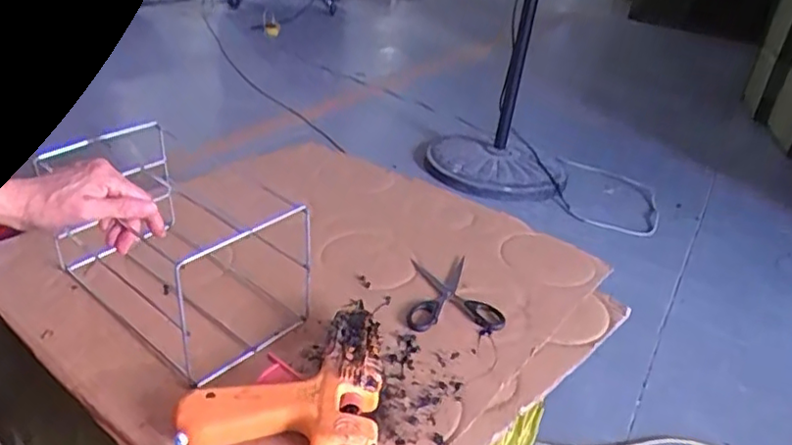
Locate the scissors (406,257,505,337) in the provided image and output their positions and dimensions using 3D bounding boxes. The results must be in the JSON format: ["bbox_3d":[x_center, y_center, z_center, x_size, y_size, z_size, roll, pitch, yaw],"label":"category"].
[{"bbox_3d":[0.067,0.080,0.716,0.102,0.011,0.143,7,30,-1],"label":"scissors"}]

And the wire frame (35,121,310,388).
[{"bbox_3d":[-0.220,0.024,0.641,0.247,0.147,0.152,28,34,33],"label":"wire frame"}]

